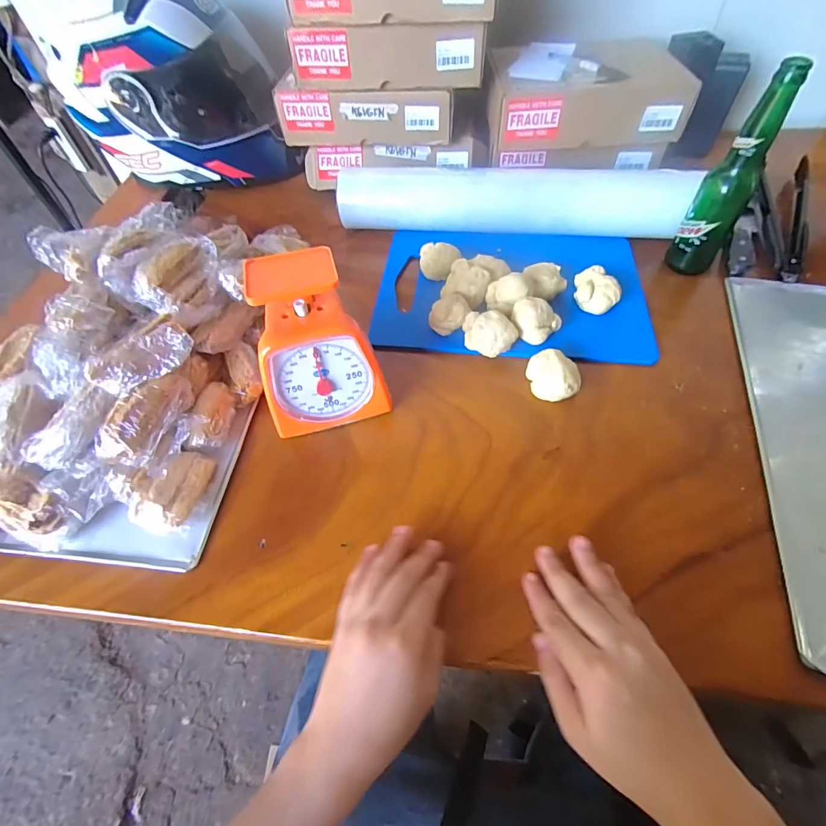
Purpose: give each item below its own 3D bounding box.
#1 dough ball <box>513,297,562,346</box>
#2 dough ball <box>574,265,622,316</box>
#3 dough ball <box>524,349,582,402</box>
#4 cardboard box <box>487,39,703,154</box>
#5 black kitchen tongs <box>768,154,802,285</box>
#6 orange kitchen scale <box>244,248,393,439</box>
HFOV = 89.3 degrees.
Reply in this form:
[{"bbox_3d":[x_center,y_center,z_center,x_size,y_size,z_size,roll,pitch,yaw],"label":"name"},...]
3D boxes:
[{"bbox_3d":[0.139,-0.107,0.479,0.049,0.032,0.041,32,63,23],"label":"dough ball"},{"bbox_3d":[0.223,-0.147,0.507,0.050,0.031,0.052,-2,55,3],"label":"dough ball"},{"bbox_3d":[0.149,-0.038,0.448,0.055,0.038,0.044,21,59,18],"label":"dough ball"},{"bbox_3d":[0.249,-0.471,0.613,0.264,0.094,0.137,-1,55,3],"label":"cardboard box"},{"bbox_3d":[0.542,-0.276,0.592,0.023,0.036,0.283,21,59,18],"label":"black kitchen tongs"},{"bbox_3d":[-0.096,-0.064,0.412,0.111,0.153,0.085,-13,55,-5],"label":"orange kitchen scale"}]

